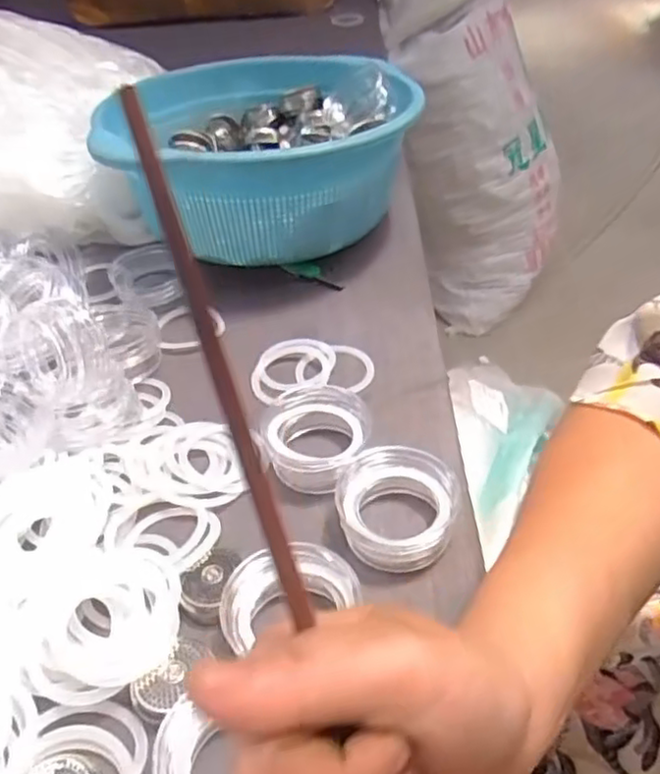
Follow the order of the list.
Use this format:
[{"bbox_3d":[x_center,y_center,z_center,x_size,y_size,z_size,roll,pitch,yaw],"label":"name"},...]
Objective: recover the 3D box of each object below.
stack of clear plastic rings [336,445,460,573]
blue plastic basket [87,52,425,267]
[{"bbox_3d":[0.039,0.069,0.393,0.067,0.029,0.066,-3,42,2],"label":"stack of clear plastic rings"},{"bbox_3d":[-0.053,-0.211,0.635,0.249,0.129,0.273,-5,42,0],"label":"blue plastic basket"}]

